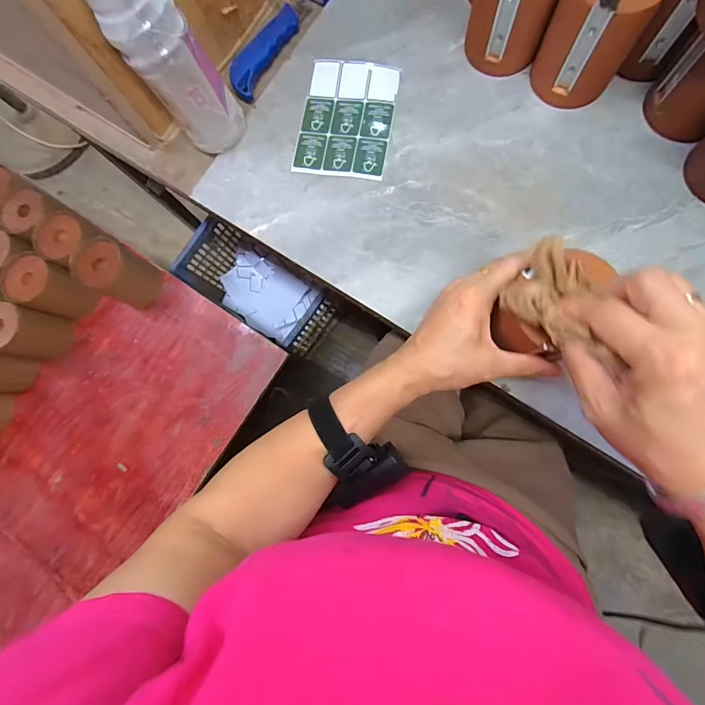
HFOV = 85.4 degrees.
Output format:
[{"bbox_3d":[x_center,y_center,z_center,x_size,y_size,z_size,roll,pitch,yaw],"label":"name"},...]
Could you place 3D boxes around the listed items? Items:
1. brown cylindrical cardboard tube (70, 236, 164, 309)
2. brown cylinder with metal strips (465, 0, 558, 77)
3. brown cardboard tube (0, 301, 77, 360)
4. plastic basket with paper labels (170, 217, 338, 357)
[{"bbox_3d":[-0.414,-0.140,0.665,0.096,0.121,0.086,19,85,8],"label":"brown cylindrical cardboard tube"},{"bbox_3d":[0.158,-0.343,0.374,0.074,0.104,0.073,17,85,8],"label":"brown cylinder with metal strips"},{"bbox_3d":[-0.569,-0.035,0.665,0.085,0.106,0.083,12,85,7],"label":"brown cardboard tube"},{"bbox_3d":[-0.252,-0.151,1.002,0.345,0.235,0.155,32,87,9],"label":"plastic basket with paper labels"}]

